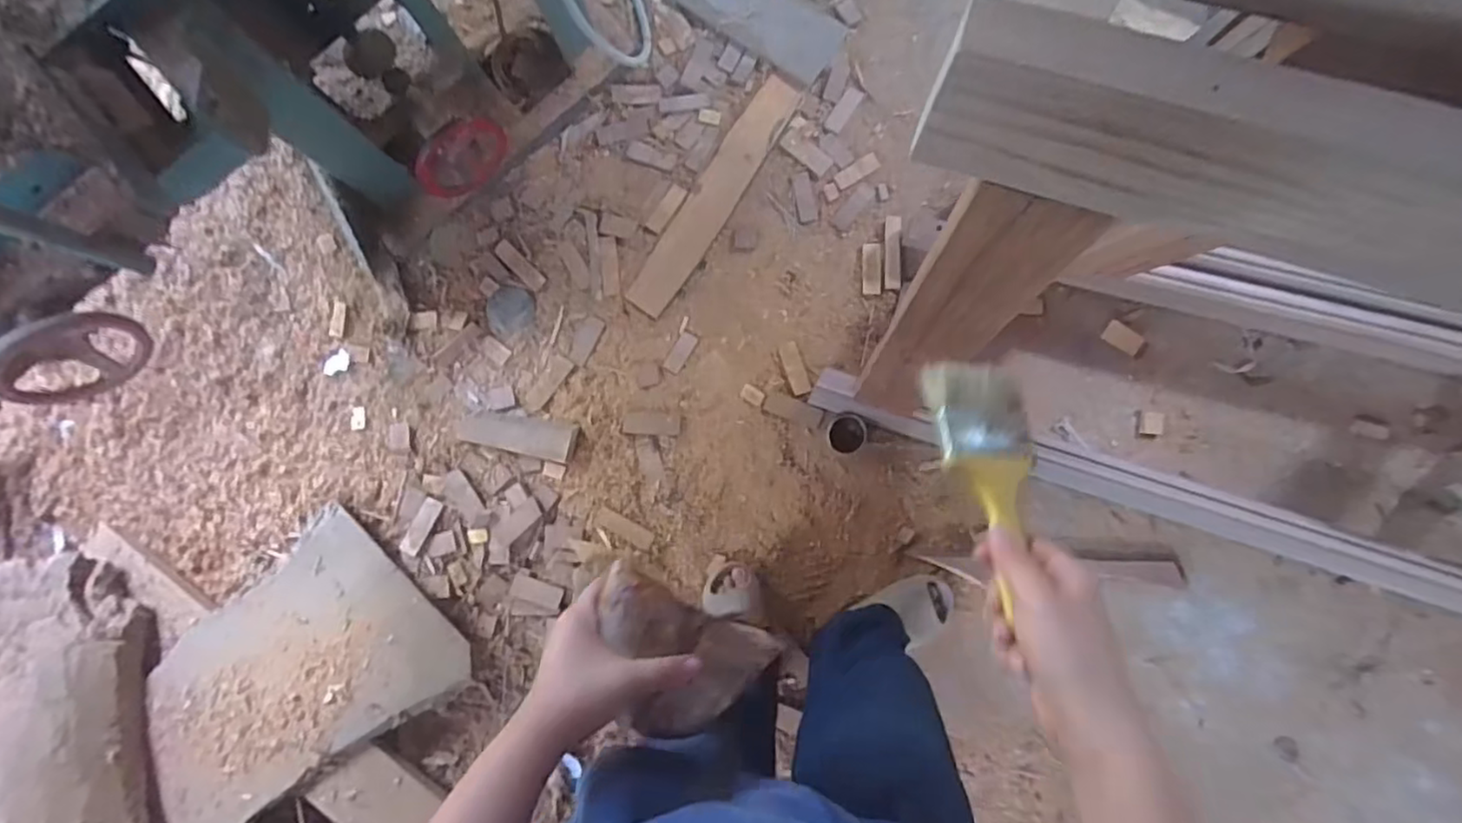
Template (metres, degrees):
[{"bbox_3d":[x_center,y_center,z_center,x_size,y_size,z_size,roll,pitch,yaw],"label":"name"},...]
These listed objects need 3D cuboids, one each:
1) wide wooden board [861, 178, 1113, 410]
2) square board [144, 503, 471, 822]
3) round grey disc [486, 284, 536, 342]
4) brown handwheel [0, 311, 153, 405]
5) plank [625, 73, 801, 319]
[{"bbox_3d":[0.256,-0.092,0.819,0.119,0.614,0.012,13,76,5],"label":"wide wooden board"},{"bbox_3d":[-0.863,0.490,1.269,0.605,0.028,0.435,-33,82,-4],"label":"square board"},{"bbox_3d":[-0.467,-0.206,1.389,0.104,0.013,0.112,0,83,3],"label":"round grey disc"},{"bbox_3d":[-0.687,-0.053,0.684,0.047,0.111,0.121,41,87,7],"label":"brown handwheel"},{"bbox_3d":[-0.033,-0.451,1.370,0.098,0.013,0.562,30,85,6],"label":"plank"}]

